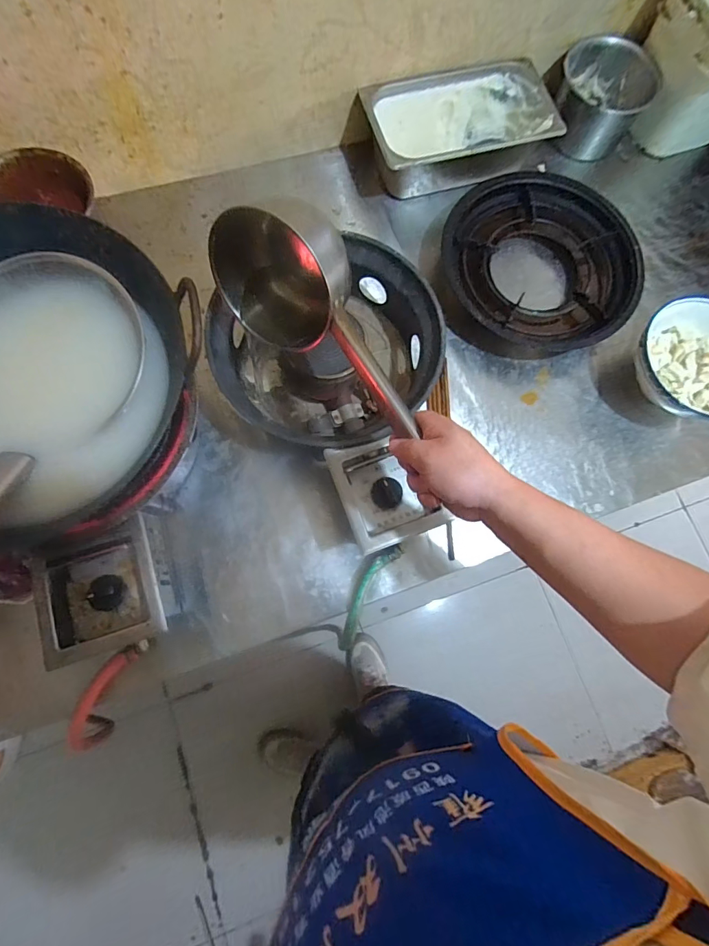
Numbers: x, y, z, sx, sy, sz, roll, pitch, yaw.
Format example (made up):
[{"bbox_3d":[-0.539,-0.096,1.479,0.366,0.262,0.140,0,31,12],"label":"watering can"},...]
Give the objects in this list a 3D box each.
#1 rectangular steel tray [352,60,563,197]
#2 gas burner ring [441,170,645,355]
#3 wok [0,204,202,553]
[{"bbox_3d":[0.185,-0.605,0.782,0.322,0.092,0.161,-17,77,-6],"label":"rectangular steel tray"},{"bbox_3d":[0.307,-0.356,0.748,0.292,0.065,0.301,0,76,-2],"label":"gas burner ring"},{"bbox_3d":[-0.399,-0.108,0.494,0.342,0.099,0.377,25,76,4],"label":"wok"}]

